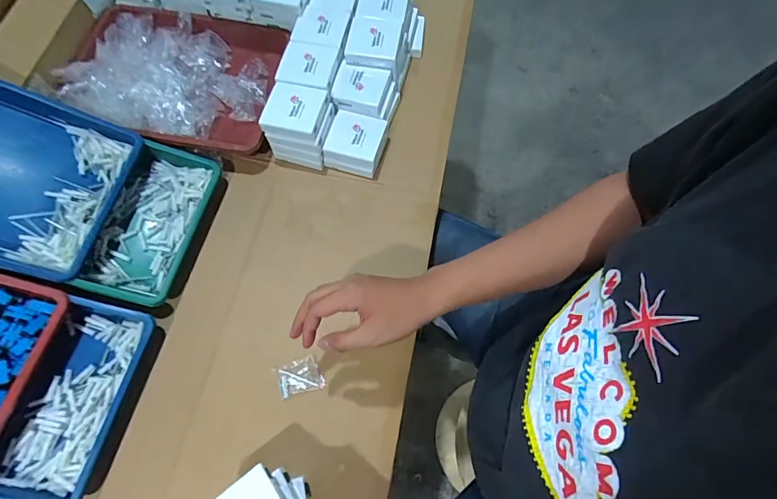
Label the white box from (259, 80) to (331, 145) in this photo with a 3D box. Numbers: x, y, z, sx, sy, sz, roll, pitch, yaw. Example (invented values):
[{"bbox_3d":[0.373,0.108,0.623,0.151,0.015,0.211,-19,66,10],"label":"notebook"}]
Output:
[{"bbox_3d":[-0.145,-0.218,0.636,0.091,0.025,0.086,15,68,4],"label":"white box"}]

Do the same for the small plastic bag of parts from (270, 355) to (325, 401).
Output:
[{"bbox_3d":[-0.120,0.172,0.552,0.059,0.006,0.045,-18,69,-9],"label":"small plastic bag of parts"}]

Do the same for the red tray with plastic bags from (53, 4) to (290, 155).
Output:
[{"bbox_3d":[-0.361,-0.295,0.701,0.330,0.074,0.276,4,67,0],"label":"red tray with plastic bags"}]

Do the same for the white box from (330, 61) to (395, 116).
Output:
[{"bbox_3d":[-0.043,-0.271,0.685,0.089,0.029,0.081,12,67,3],"label":"white box"}]

